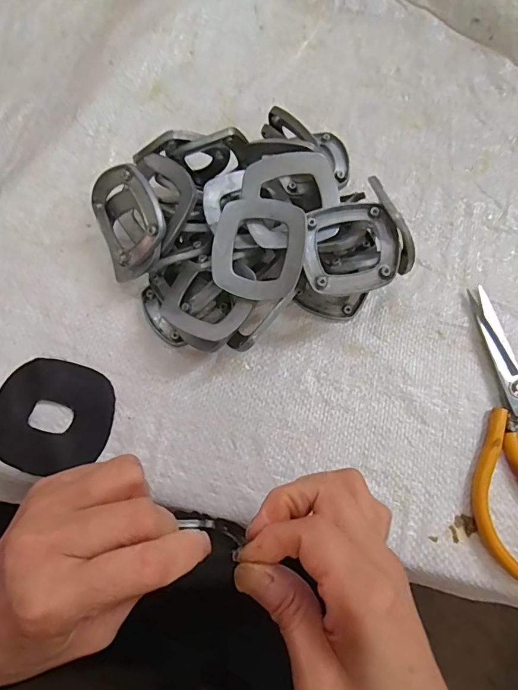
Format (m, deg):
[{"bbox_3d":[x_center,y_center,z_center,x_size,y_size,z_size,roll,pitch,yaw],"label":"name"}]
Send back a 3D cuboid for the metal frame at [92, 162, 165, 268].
[{"bbox_3d":[-0.089,-0.084,0.299,0.061,0.015,0.063,-35,83,35],"label":"metal frame"}]

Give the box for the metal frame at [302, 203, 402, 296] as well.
[{"bbox_3d":[0.058,-0.061,0.271,0.058,0.011,0.058,1,85,4],"label":"metal frame"}]

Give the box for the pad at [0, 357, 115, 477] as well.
[{"bbox_3d":[-0.140,0.048,0.296,0.079,0.004,0.074,14,75,4],"label":"pad"}]

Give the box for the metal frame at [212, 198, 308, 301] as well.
[{"bbox_3d":[0.000,-0.060,0.272,0.056,0.008,0.062,10,92,10],"label":"metal frame"}]

